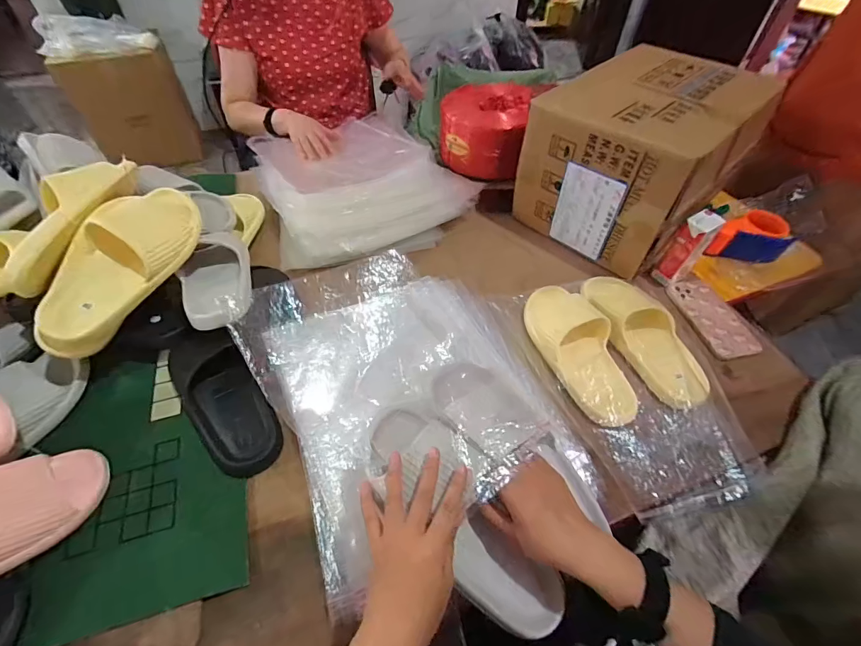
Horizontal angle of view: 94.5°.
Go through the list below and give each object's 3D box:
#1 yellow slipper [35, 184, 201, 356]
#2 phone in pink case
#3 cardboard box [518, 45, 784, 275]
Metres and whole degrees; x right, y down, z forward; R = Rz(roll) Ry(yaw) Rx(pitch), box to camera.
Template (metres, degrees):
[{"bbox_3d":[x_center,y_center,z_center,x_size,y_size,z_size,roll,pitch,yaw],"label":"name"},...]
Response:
[{"bbox_3d":[-0.442,-0.084,0.561,0.127,0.085,0.271,33,69,-15],"label":"yellow slipper"},{"bbox_3d":[0.478,-0.010,0.674,0.086,0.014,0.160,-7,51,-7],"label":"phone in pink case"},{"bbox_3d":[0.400,-0.319,0.764,0.373,0.241,0.278,-36,60,-26],"label":"cardboard box"}]

